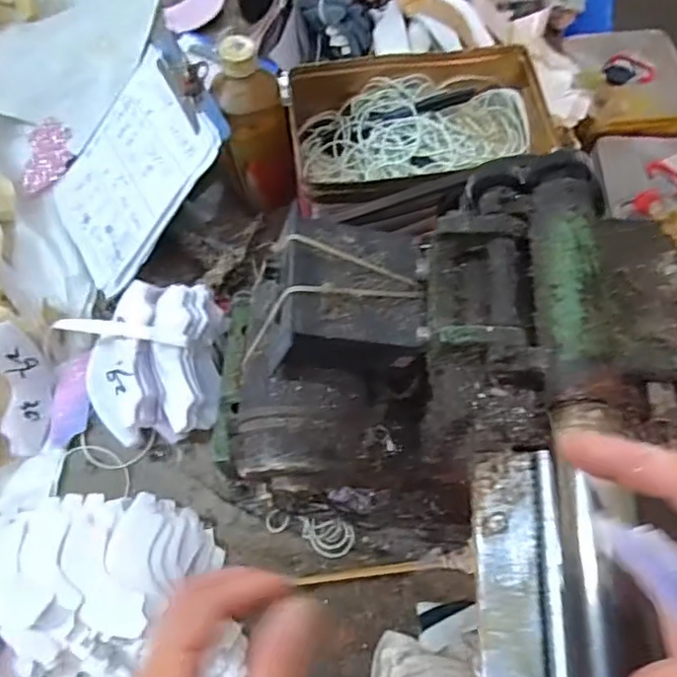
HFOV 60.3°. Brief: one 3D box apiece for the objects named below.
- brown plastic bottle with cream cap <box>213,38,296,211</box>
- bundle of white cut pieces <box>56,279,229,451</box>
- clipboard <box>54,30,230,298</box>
[{"bbox_3d":[-0.079,-0.194,0.555,0.060,0.169,0.071,-14,68,-7],"label":"brown plastic bottle with cream cap"},{"bbox_3d":[-0.171,0.025,0.510,0.136,0.093,0.117,1,67,-1],"label":"bundle of white cut pieces"},{"bbox_3d":[-0.198,-0.166,0.566,0.221,0.013,0.157,-42,69,25],"label":"clipboard"}]

